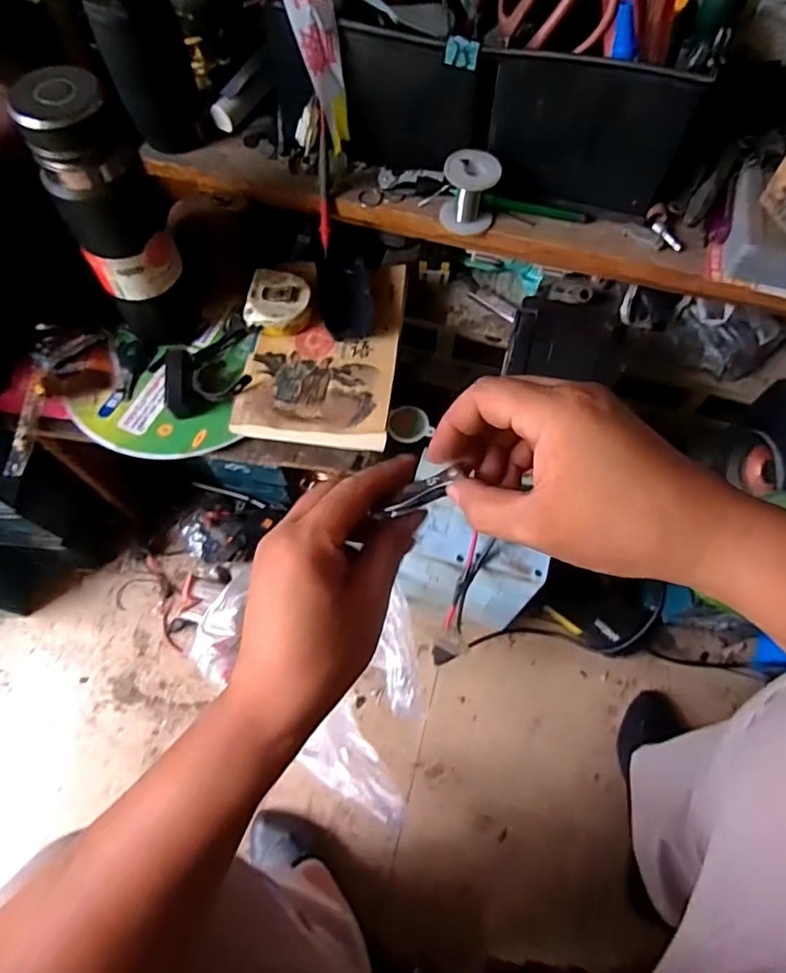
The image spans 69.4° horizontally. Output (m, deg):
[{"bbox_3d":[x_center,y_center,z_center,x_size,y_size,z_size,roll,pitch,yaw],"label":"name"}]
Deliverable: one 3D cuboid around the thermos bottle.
[{"bbox_3d":[-0.239,-0.225,0.502,0.067,0.225,0.071,25,69,7],"label":"thermos bottle"}]

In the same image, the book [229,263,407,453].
[{"bbox_3d":[-0.068,-0.142,0.578,0.146,0.018,0.217,7,68,0],"label":"book"}]

